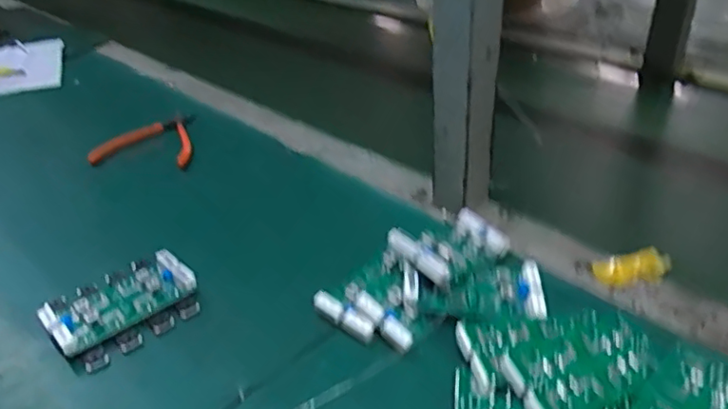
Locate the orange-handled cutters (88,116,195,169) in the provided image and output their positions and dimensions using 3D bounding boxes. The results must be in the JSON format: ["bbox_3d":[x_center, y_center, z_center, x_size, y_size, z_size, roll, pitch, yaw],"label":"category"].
[{"bbox_3d":[-0.260,-0.082,0.720,0.120,0.015,0.119,-1,35,4],"label":"orange-handled cutters"}]

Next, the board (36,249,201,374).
[{"bbox_3d":[-0.192,0.080,0.467,0.108,0.020,0.085,-30,42,-32],"label":"board"}]

